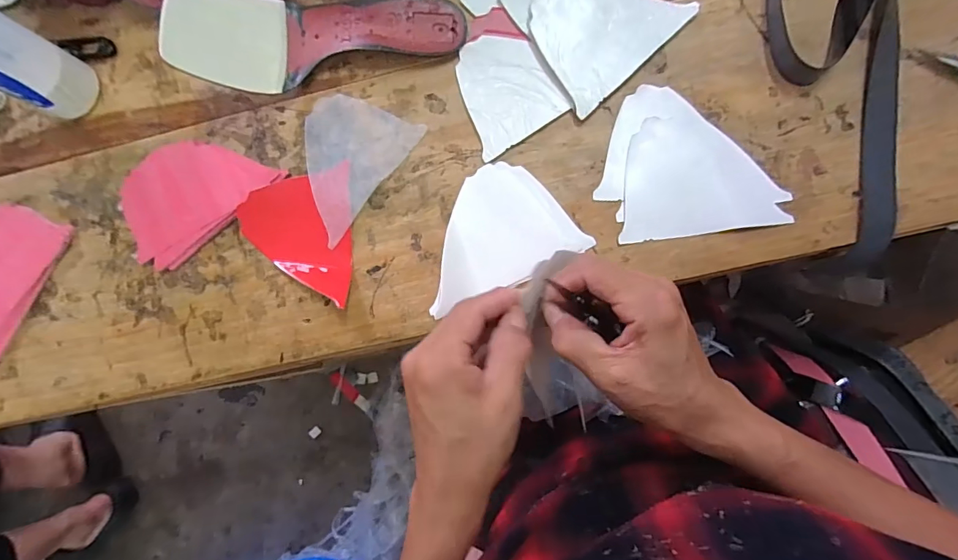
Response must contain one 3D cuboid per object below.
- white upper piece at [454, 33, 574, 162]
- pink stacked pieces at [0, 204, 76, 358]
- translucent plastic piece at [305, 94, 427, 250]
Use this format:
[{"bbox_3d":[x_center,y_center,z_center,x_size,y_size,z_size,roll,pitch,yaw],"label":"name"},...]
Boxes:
[{"bbox_3d":[0.020,-0.170,0.403,0.081,0.007,0.101,-31,81,2],"label":"white upper piece"},{"bbox_3d":[-0.456,-0.003,0.428,0.090,0.010,0.134,28,87,9],"label":"pink stacked pieces"},{"bbox_3d":[-0.126,-0.111,0.411,0.099,0.005,0.122,37,88,10],"label":"translucent plastic piece"}]

